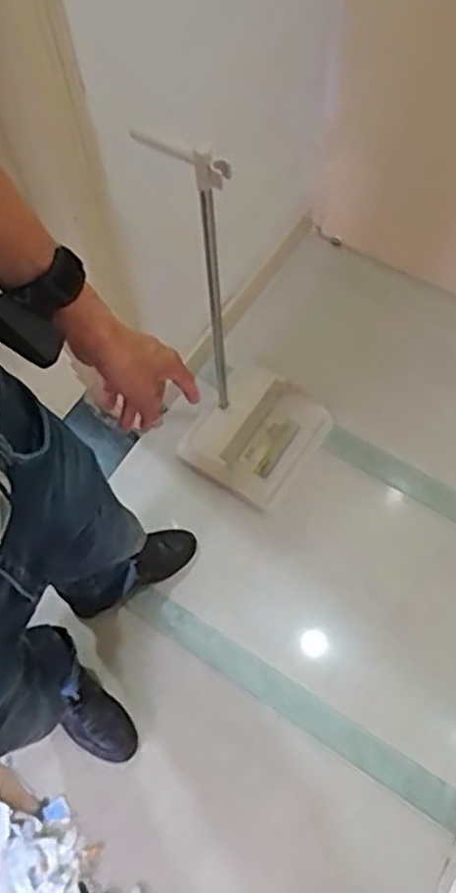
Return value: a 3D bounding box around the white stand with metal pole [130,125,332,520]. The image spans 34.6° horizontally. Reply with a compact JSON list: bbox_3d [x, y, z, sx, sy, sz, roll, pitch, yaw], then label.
[{"bbox_3d":[0.036,-0.183,1.268,0.256,0.795,0.283,33,71,17],"label":"white stand with metal pole"}]

